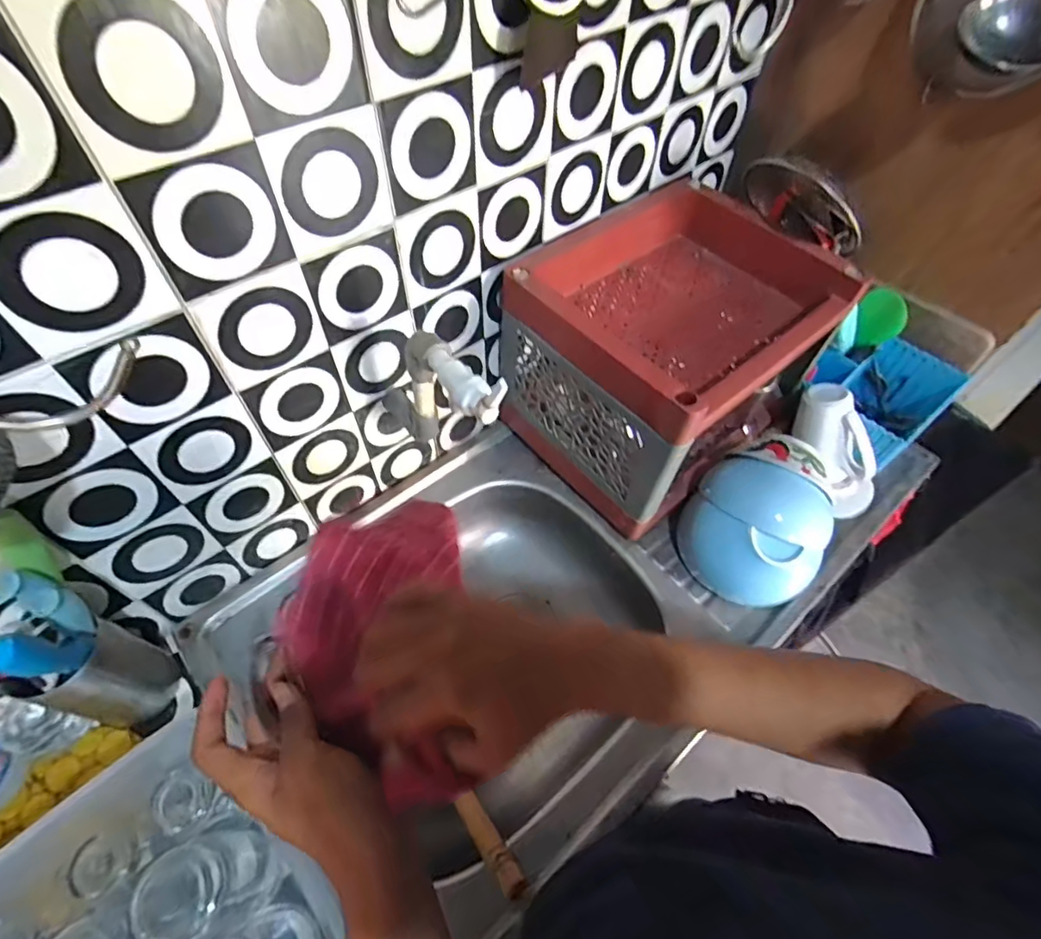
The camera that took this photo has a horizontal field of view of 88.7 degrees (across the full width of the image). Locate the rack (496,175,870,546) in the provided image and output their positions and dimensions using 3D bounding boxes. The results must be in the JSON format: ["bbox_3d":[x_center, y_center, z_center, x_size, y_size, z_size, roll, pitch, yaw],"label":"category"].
[{"bbox_3d":[0.179,-0.173,0.766,0.351,0.277,0.346,-35,63,-22],"label":"rack"}]

